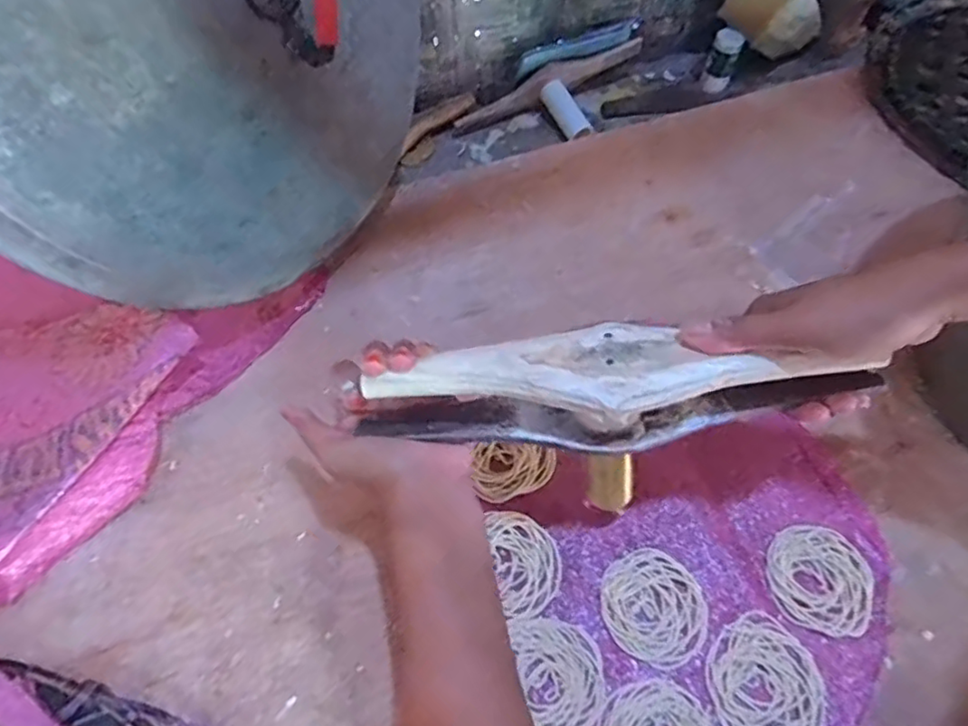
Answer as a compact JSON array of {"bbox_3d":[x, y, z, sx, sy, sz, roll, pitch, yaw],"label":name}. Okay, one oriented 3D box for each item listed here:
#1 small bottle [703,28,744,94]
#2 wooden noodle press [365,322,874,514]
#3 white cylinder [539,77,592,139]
[{"bbox_3d":[0.304,-0.384,0.803,0.037,0.068,0.031,25,63,14],"label":"small bottle"},{"bbox_3d":[0.077,0.037,0.412,0.286,0.144,0.065,-2,60,8],"label":"wooden noodle press"},{"bbox_3d":[0.104,-0.319,0.796,0.026,0.028,0.088,-26,63,-14],"label":"white cylinder"}]

